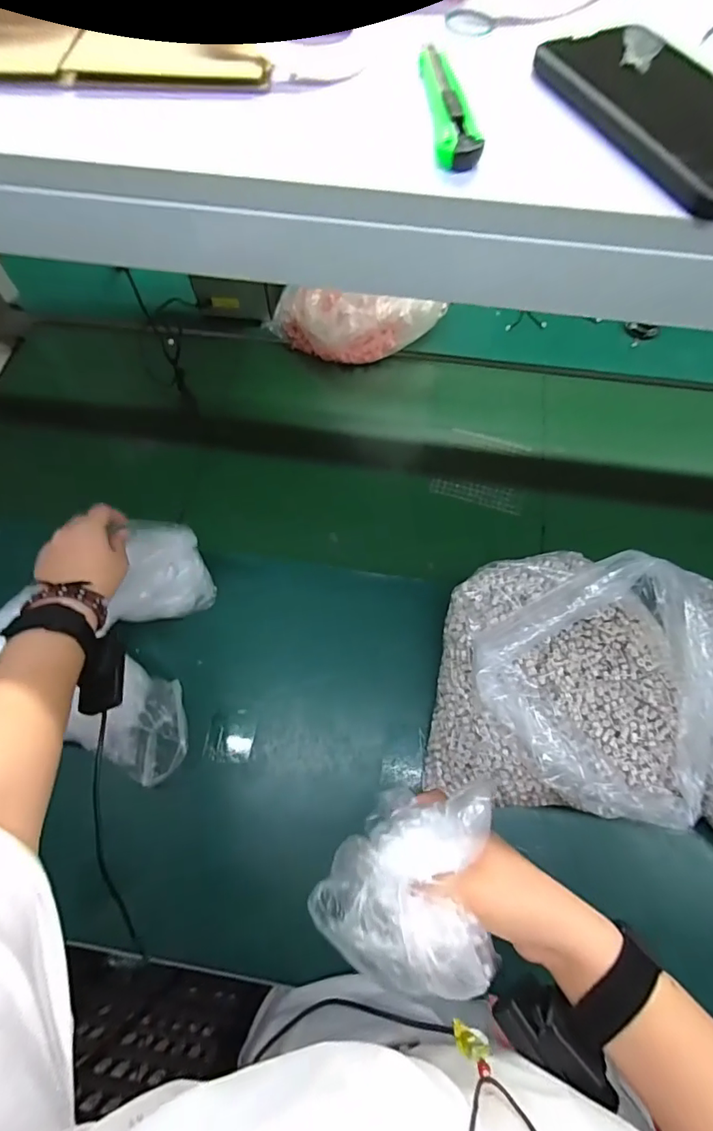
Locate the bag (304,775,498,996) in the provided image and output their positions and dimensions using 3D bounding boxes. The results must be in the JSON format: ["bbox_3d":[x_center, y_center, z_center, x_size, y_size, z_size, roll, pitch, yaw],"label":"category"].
[{"bbox_3d":[0.030,0.203,0.313,0.113,0.064,0.109,-3,65,-1],"label":"bag"}]

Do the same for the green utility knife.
[{"bbox_3d":[0.050,-0.250,0.267,0.023,0.009,0.124,-2,65,-1],"label":"green utility knife"}]

